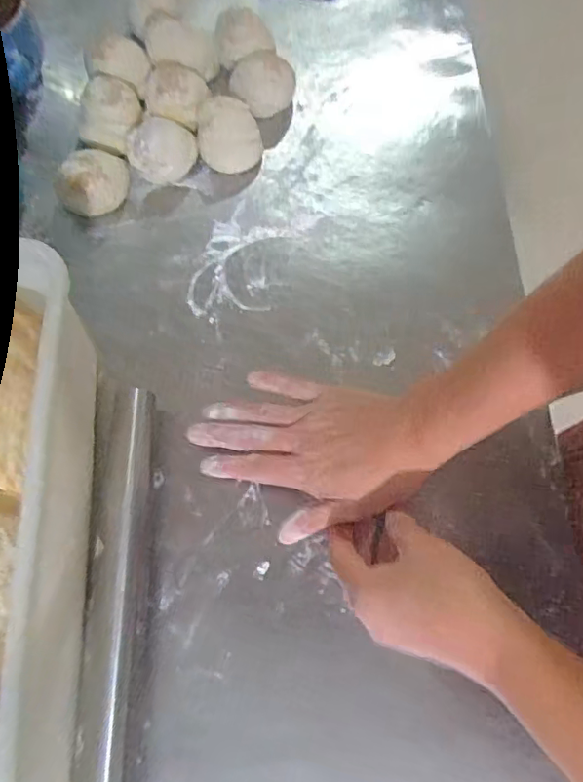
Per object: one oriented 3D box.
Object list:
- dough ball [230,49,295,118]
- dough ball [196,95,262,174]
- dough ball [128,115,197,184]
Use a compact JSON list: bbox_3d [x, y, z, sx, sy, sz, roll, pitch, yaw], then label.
[{"bbox_3d":[-0.029,-0.309,0.549,0.062,0.035,0.066,0,68,0],"label":"dough ball"},{"bbox_3d":[-0.060,-0.245,0.525,0.058,0.047,0.053,0,68,0],"label":"dough ball"},{"bbox_3d":[-0.121,-0.226,0.519,0.063,0.047,0.061,0,68,0],"label":"dough ball"}]

